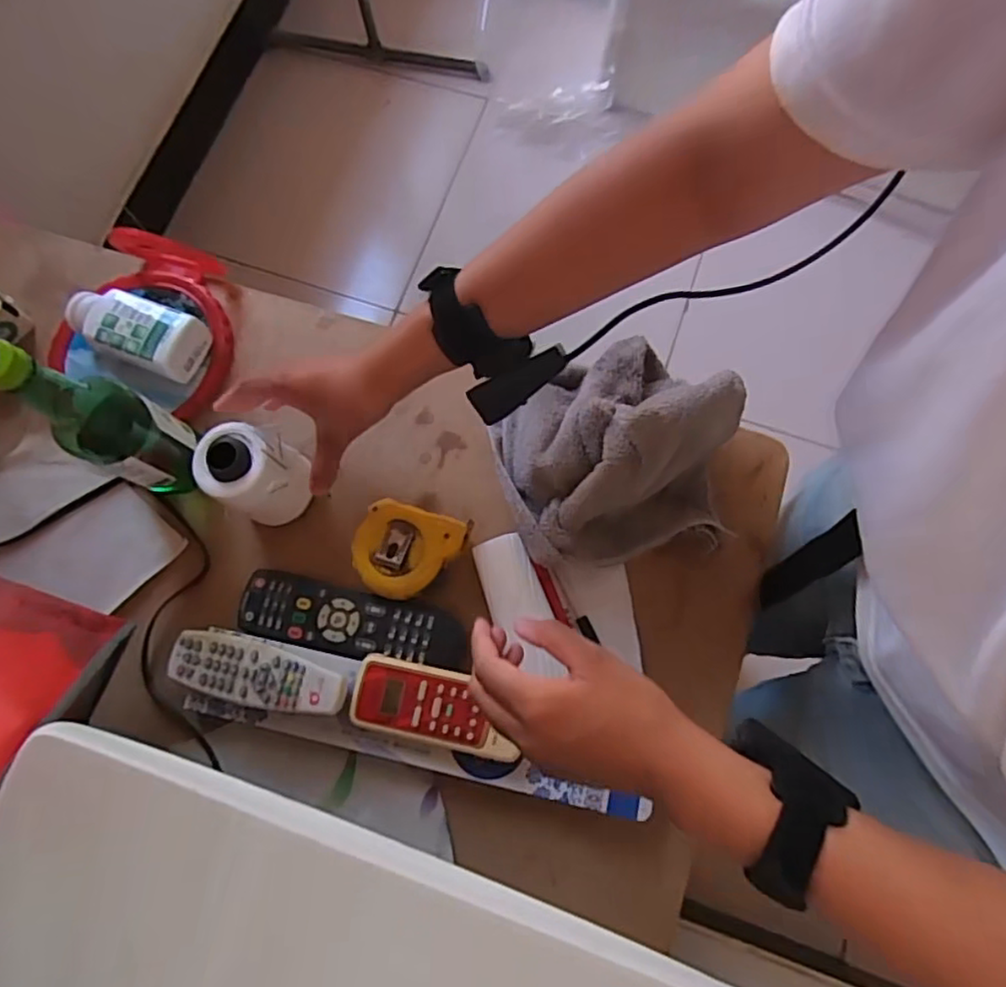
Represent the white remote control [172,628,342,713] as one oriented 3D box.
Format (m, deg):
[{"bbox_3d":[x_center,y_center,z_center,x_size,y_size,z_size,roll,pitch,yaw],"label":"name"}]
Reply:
[{"bbox_3d":[-0.191,0.139,0.504,0.142,0.021,0.045,12,76,3],"label":"white remote control"}]

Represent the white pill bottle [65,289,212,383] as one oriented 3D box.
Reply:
[{"bbox_3d":[-0.335,-0.146,0.593,0.115,0.044,0.065,20,77,5],"label":"white pill bottle"}]

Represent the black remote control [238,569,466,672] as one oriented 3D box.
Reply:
[{"bbox_3d":[-0.122,0.104,0.530,0.187,0.017,0.054,12,76,3],"label":"black remote control"}]

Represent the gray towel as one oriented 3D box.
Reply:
[{"bbox_3d":[0.095,-0.040,0.510,0.189,0.088,0.163,-11,76,-3],"label":"gray towel"}]

